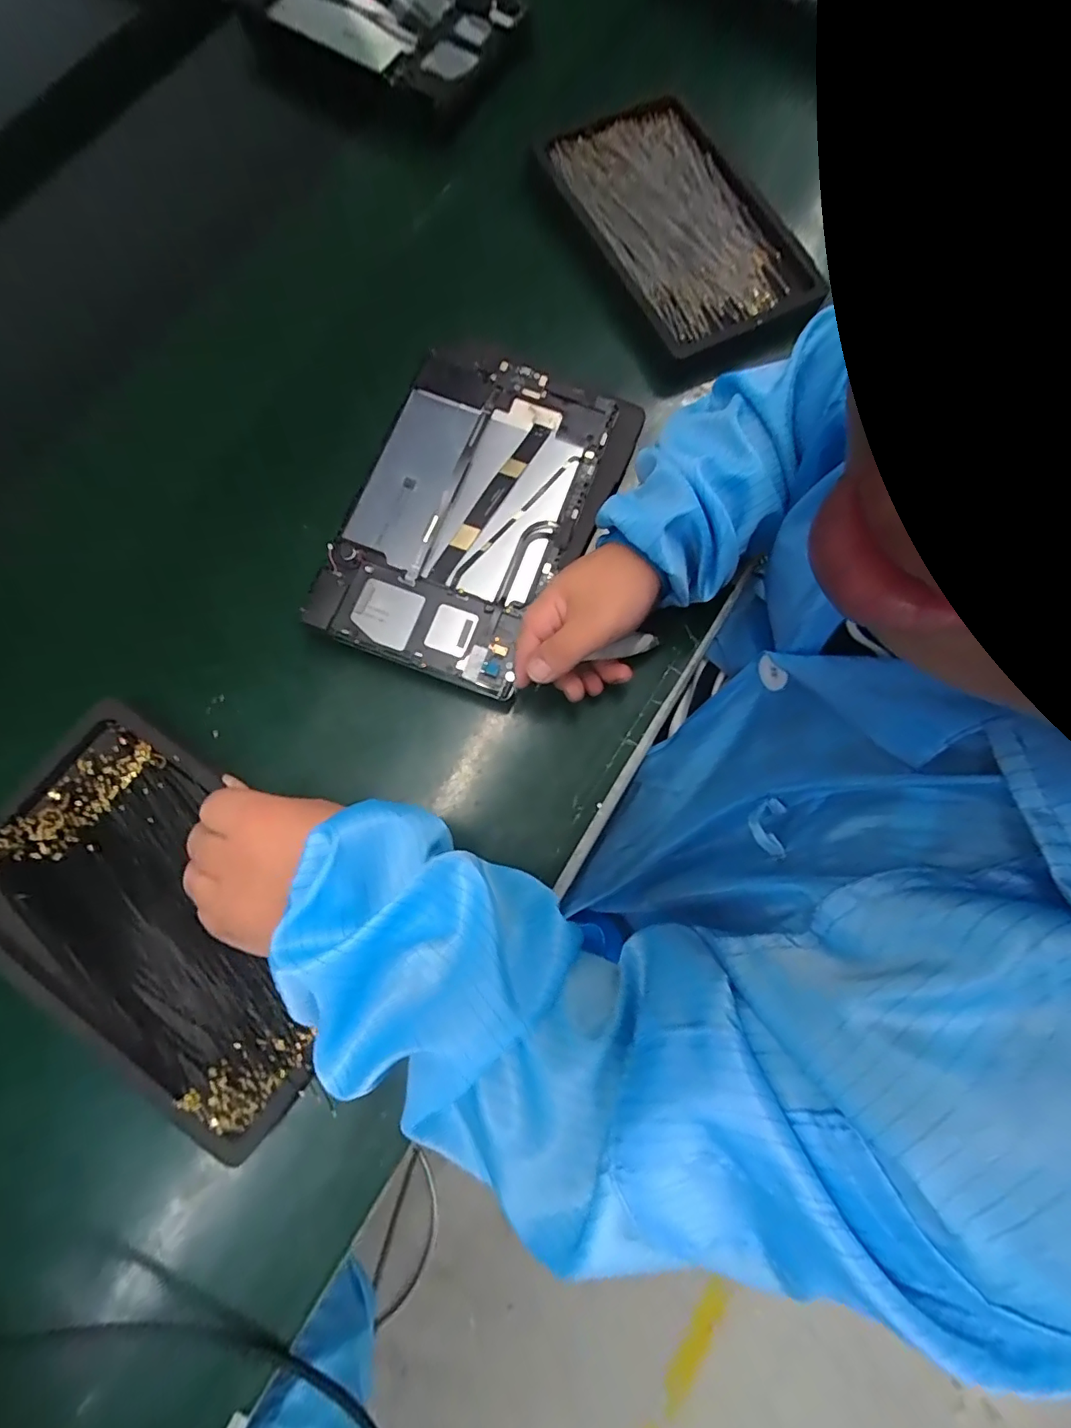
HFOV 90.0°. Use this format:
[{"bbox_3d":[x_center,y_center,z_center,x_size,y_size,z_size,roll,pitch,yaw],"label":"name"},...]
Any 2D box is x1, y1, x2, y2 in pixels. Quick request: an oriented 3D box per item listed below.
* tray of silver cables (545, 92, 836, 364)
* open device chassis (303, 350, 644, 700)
[{"bbox_3d":[0.119,-0.415,0.453,0.155,0.020,0.241,-31,82,-9],"label":"tray of silver cables"},{"bbox_3d":[-0.041,-0.141,0.376,0.158,0.016,0.238,22,79,4],"label":"open device chassis"}]

